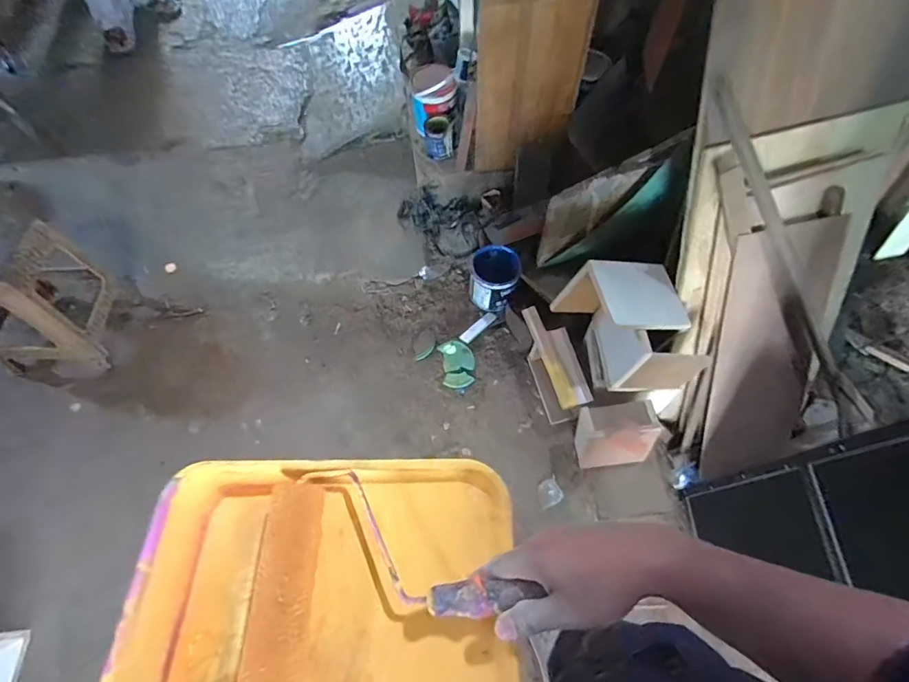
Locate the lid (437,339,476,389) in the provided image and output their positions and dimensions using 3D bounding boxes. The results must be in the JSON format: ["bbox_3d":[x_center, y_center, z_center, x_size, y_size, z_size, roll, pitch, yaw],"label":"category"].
[{"bbox_3d":[0.010,0.080,1.625,0.120,0.007,0.182,-17,64,10],"label":"lid"}]

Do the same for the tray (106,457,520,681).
[{"bbox_3d":[-0.136,0.274,0.473,0.379,0.097,0.283,0,64,0],"label":"tray"}]

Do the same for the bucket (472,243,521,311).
[{"bbox_3d":[0.144,-0.217,1.665,0.167,0.198,0.154,-1,64,2],"label":"bucket"}]

